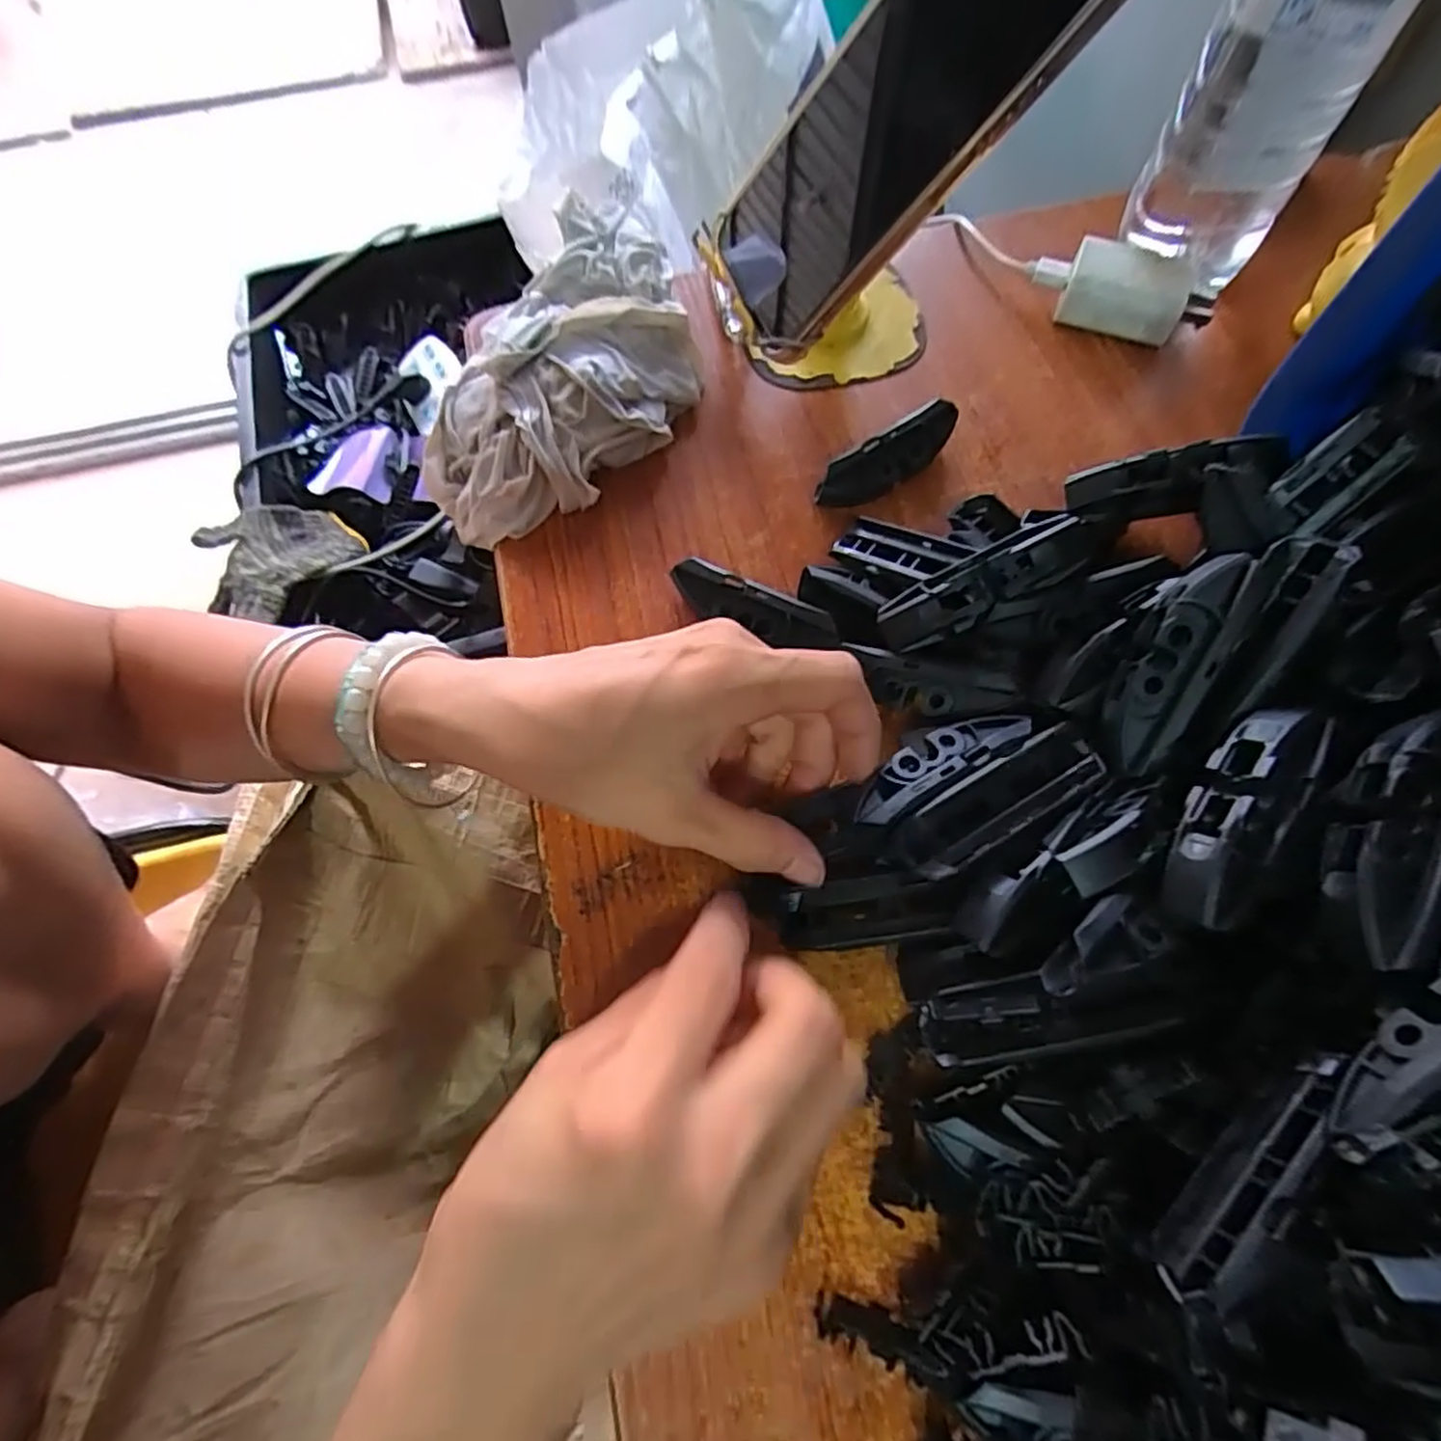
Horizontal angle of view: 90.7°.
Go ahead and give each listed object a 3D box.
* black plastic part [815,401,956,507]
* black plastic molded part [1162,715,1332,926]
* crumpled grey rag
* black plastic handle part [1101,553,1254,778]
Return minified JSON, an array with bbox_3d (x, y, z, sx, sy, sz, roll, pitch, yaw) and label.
[{"bbox_3d":[0.074,-0.113,0.312,0.070,0.024,0.017,-32,70,-12],"label":"black plastic part"},{"bbox_3d":[0.143,0.023,0.194,0.023,0.014,0.069,37,74,16],"label":"black plastic molded part"},{"bbox_3d":[-0.066,-0.157,0.326,0.097,0.039,0.172,25,69,11],"label":"crumpled grey rag"},{"bbox_3d":[0.138,-0.018,0.221,0.022,0.012,0.070,23,102,11],"label":"black plastic handle part"}]

